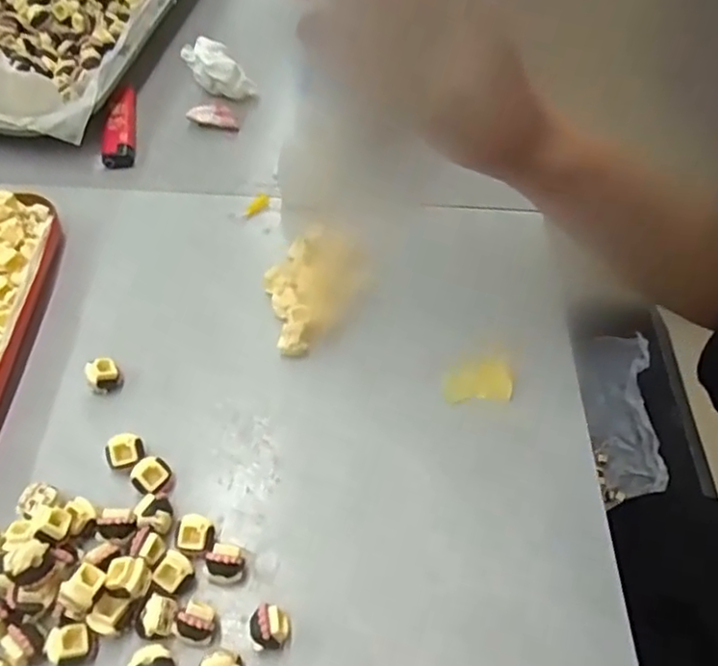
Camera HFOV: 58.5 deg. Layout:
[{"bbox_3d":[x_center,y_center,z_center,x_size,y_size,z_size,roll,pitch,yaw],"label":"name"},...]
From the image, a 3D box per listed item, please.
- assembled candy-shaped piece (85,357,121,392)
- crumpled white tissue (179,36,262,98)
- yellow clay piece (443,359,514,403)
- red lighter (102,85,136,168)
[{"bbox_3d":[-0.128,0.022,0.320,0.015,0.015,0.013,-23,60,-19],"label":"assembled candy-shaped piece"},{"bbox_3d":[-0.103,-0.193,0.466,0.058,0.027,0.026,16,55,7],"label":"crumpled white tissue"},{"bbox_3d":[0.062,0.025,0.336,0.036,0.004,0.024,-8,56,-11],"label":"yellow clay piece"},{"bbox_3d":[-0.163,-0.143,0.438,0.020,0.011,0.074,-5,55,-8],"label":"red lighter"}]

